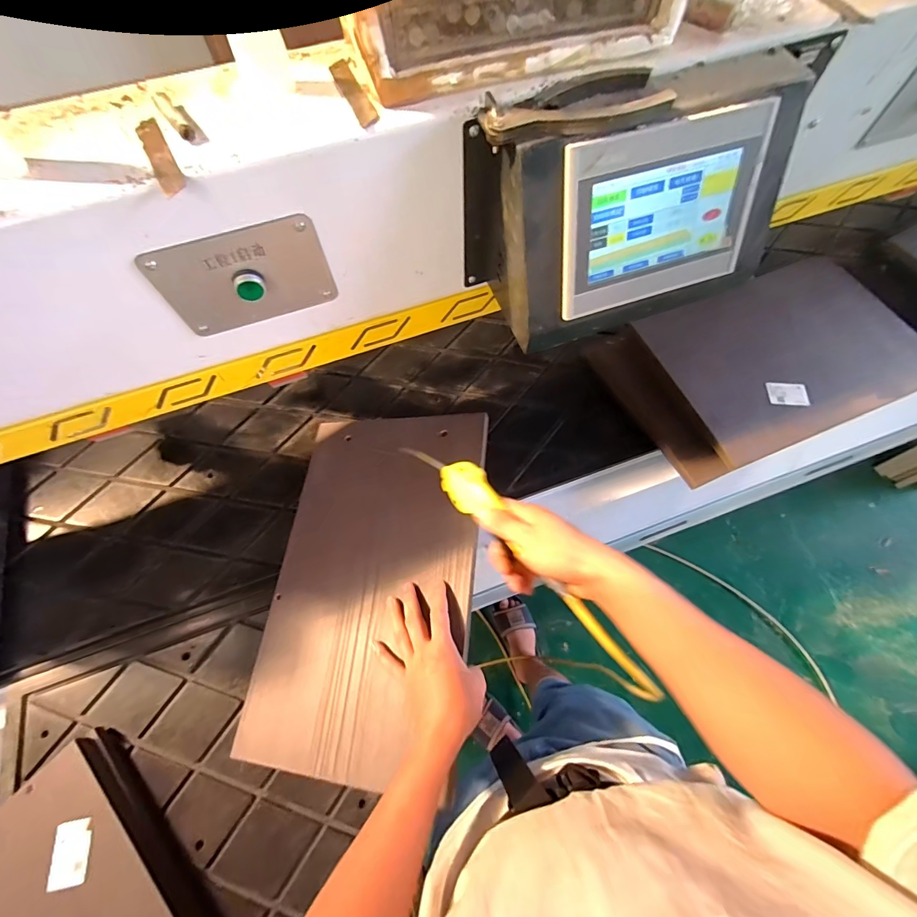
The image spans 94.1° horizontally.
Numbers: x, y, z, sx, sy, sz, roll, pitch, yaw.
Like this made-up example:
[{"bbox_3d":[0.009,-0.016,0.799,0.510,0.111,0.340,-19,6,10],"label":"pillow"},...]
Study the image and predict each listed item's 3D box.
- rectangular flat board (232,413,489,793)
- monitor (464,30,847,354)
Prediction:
[{"bbox_3d":[-0.121,0.157,0.604,0.291,0.018,0.480,-1,64,15],"label":"rectangular flat board"},{"bbox_3d":[0.168,-0.243,0.422,0.301,0.175,0.127,-17,67,-6],"label":"monitor"}]

